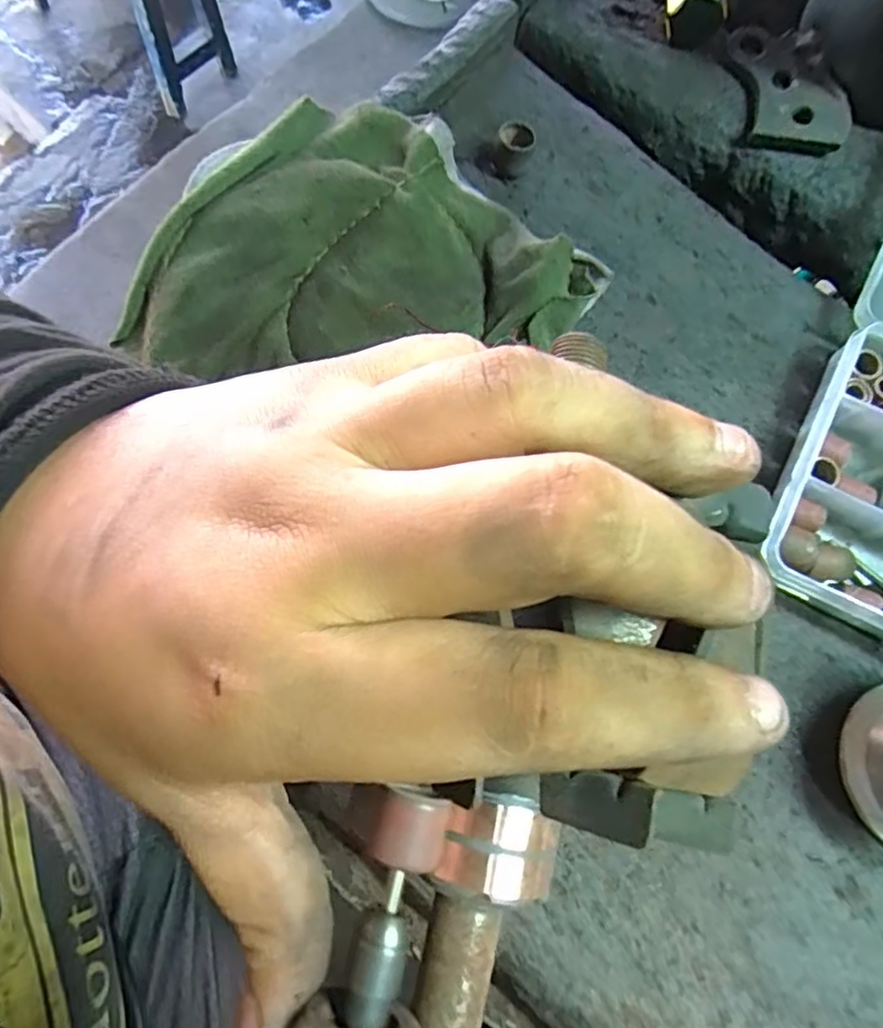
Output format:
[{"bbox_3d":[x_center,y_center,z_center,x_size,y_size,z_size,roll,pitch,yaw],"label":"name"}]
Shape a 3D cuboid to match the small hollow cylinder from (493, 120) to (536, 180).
[{"bbox_3d":[0.028,-0.139,0.232,0.013,0.014,0.014,1,74,-2],"label":"small hollow cylinder"}]

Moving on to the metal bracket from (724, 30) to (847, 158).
[{"bbox_3d":[0.139,-0.170,0.244,0.036,0.007,0.057,-7,74,-5],"label":"metal bracket"}]

